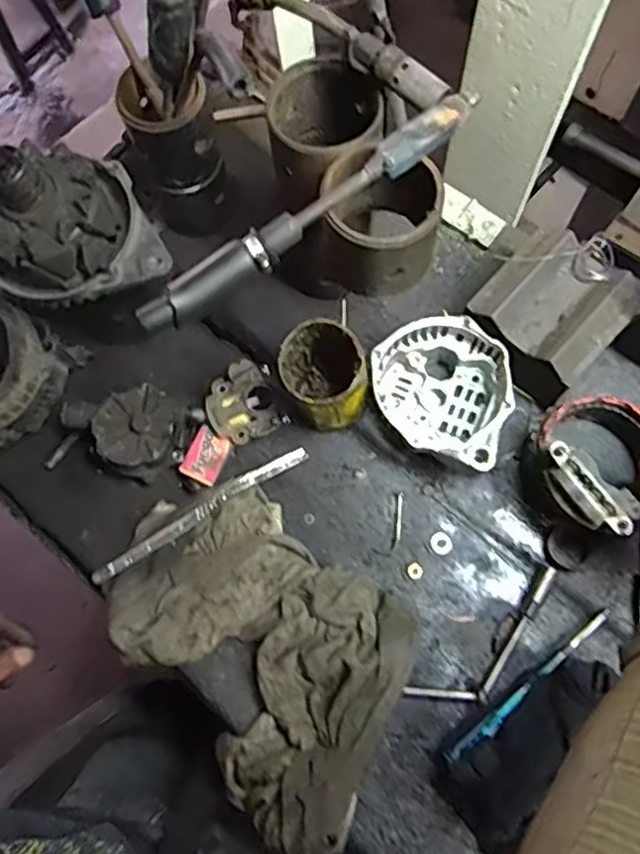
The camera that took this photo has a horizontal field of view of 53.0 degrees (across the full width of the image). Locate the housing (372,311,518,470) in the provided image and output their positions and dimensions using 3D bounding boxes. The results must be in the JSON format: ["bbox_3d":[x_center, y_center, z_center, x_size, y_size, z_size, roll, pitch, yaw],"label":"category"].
[{"bbox_3d":[0.113,-0.025,0.606,0.122,0.076,0.151,-4,75,1],"label":"housing"}]

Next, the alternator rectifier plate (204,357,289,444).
[{"bbox_3d":[-0.078,-0.025,0.640,0.071,0.016,0.073,-1,75,2],"label":"alternator rectifier plate"}]

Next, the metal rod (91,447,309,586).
[{"bbox_3d":[-0.117,0.084,0.628,0.234,0.011,0.017,-31,76,-6],"label":"metal rod"}]

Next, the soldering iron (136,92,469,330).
[{"bbox_3d":[-0.007,-0.148,0.444,0.269,0.024,0.029,-35,74,-8],"label":"soldering iron"}]

